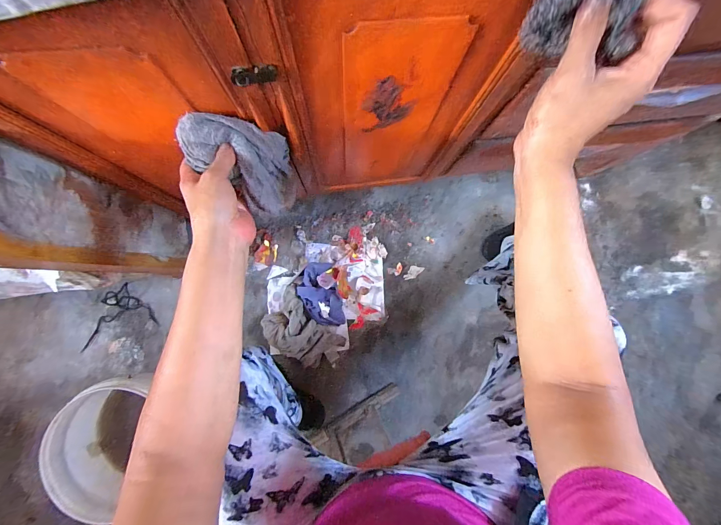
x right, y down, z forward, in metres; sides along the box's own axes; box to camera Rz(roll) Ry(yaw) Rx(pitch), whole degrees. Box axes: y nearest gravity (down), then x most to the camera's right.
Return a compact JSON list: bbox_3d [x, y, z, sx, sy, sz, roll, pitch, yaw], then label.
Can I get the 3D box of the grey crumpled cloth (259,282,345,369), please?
[{"bbox_3d":[-0.149,0.187,0.840,0.220,0.058,0.147,40,86,1],"label":"grey crumpled cloth"}]

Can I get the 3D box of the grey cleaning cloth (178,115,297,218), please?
[{"bbox_3d":[-0.146,-0.124,0.414,0.113,0.143,0.091,25,89,2],"label":"grey cleaning cloth"}]

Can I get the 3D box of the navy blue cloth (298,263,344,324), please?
[{"bbox_3d":[-0.108,0.089,0.848,0.101,0.050,0.176,-16,87,-3],"label":"navy blue cloth"}]

